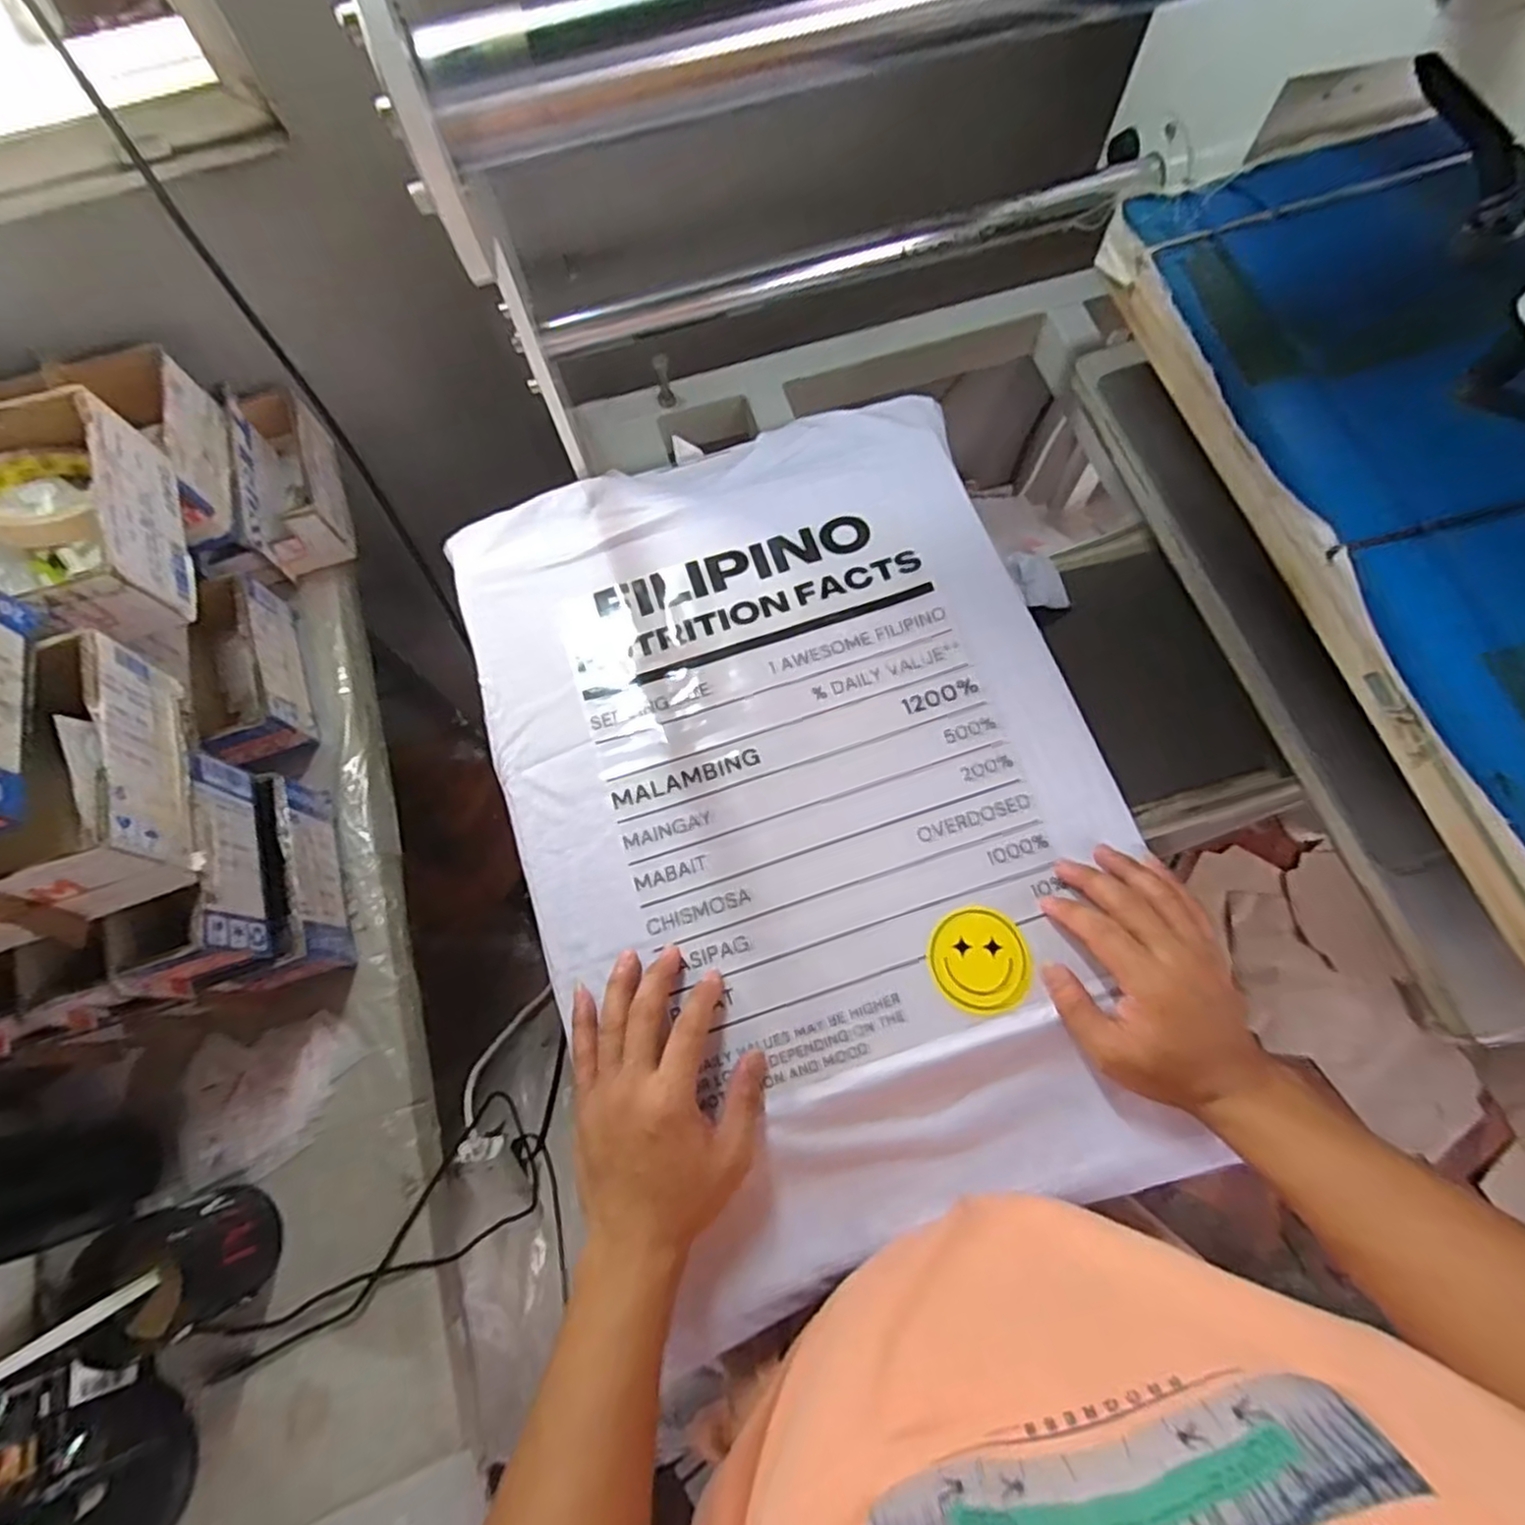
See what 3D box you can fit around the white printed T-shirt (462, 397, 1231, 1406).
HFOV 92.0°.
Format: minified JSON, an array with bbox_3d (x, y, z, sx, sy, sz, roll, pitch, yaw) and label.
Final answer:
[{"bbox_3d":[0.029,0.013,0.527,0.403,0.026,0.601,-18,72,-4],"label":"white printed T-shirt"}]

